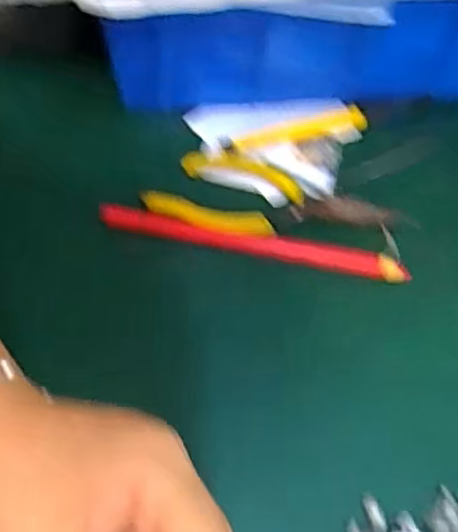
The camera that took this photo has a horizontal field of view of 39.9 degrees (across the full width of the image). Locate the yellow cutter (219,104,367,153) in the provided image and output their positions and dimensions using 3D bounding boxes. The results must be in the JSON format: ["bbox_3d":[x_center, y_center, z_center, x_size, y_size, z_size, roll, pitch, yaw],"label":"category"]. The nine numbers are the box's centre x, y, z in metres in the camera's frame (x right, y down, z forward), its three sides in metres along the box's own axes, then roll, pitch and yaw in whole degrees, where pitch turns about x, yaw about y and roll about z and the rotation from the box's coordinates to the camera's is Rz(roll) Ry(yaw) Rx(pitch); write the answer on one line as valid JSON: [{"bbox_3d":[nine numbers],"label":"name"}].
[{"bbox_3d":[0.039,-0.080,0.371,0.085,0.009,0.014,-11,62,-9],"label":"yellow cutter"}]

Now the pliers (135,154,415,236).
[{"bbox_3d":[0.025,-0.032,0.346,0.135,0.009,0.050,19,62,6],"label":"pliers"}]

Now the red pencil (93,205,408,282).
[{"bbox_3d":[0.012,-0.013,0.336,0.162,0.015,0.013,12,62,2],"label":"red pencil"}]

